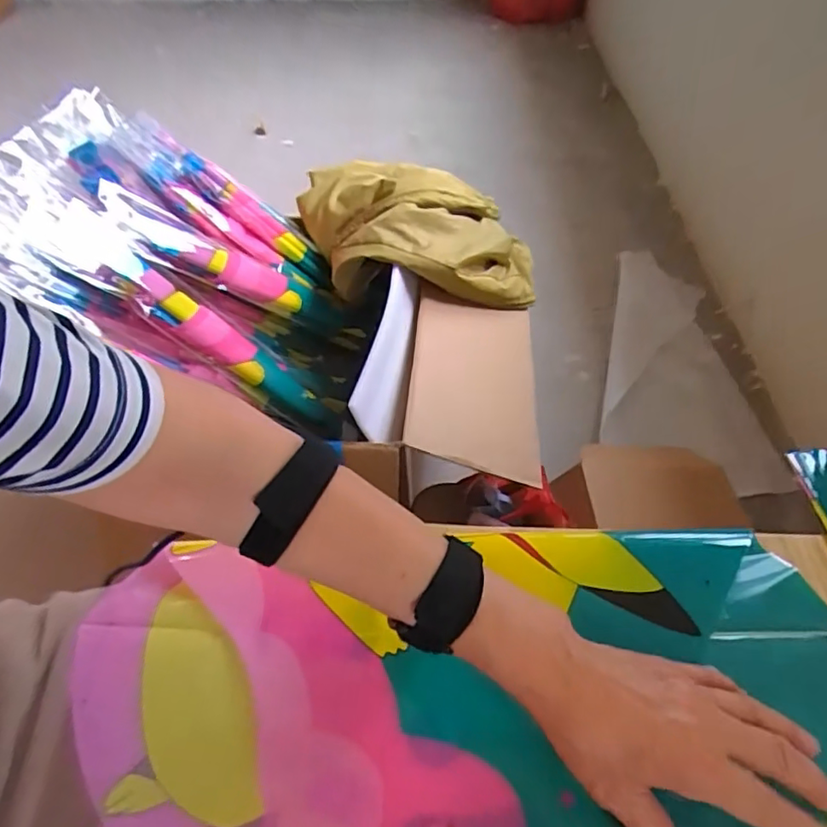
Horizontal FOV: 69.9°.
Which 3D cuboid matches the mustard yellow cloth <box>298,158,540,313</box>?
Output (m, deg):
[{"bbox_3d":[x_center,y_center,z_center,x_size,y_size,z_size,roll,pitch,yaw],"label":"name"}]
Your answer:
[{"bbox_3d":[0.002,-0.293,0.997,0.389,0.150,0.235,5,49,4],"label":"mustard yellow cloth"}]

